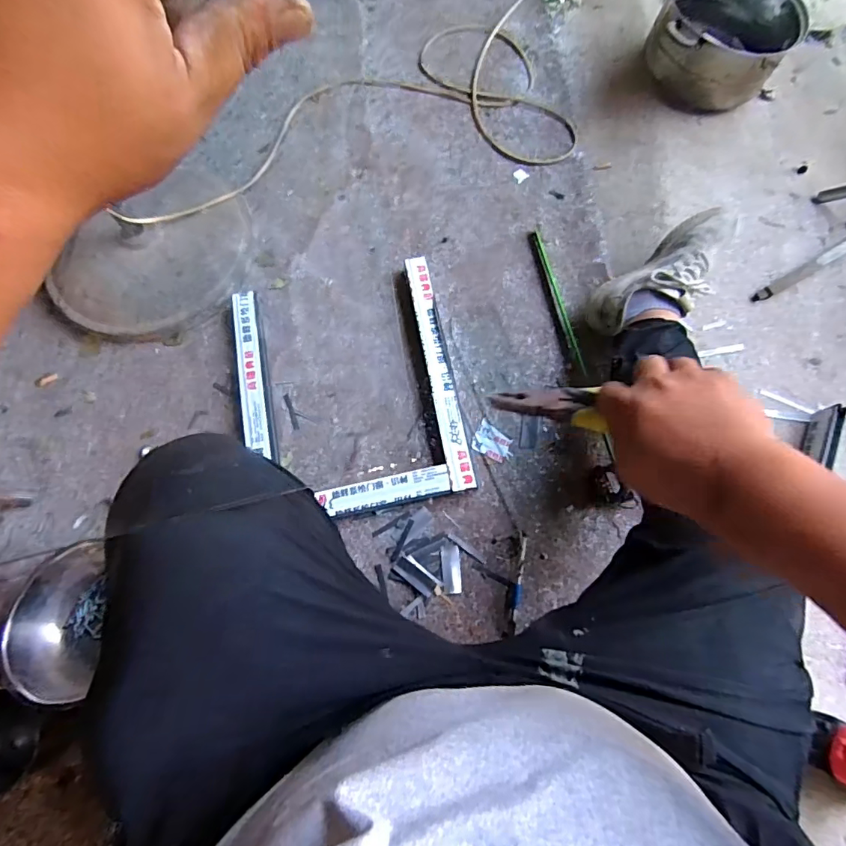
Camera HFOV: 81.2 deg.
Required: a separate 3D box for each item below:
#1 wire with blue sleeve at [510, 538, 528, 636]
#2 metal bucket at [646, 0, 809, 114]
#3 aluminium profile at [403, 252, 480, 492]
[{"bbox_3d":[0.159,0.271,0.825,0.016,0.016,0.154,13,73,6],"label":"wire with blue sleeve"},{"bbox_3d":[0.629,-0.804,1.058,0.267,0.182,0.267,0,73,-1],"label":"metal bucket"},{"bbox_3d":[0.028,-0.106,0.938,0.045,0.035,0.476,-11,72,-2],"label":"aluminium profile"}]

